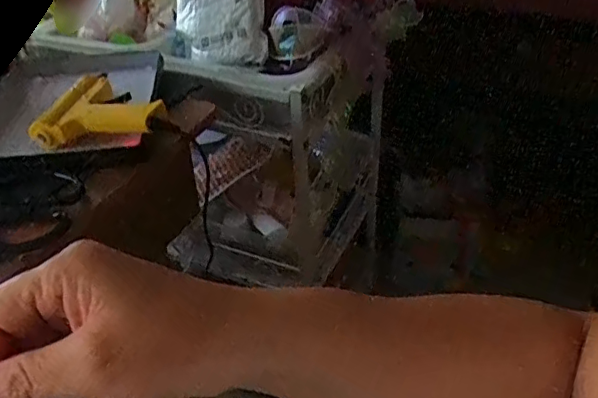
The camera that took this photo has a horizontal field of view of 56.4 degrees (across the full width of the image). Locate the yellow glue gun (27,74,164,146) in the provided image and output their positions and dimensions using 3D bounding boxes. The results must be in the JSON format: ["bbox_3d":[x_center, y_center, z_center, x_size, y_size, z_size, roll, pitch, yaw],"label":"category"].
[{"bbox_3d":[-0.193,-0.097,0.582,0.127,0.032,0.118,0,37,3],"label":"yellow glue gun"}]

